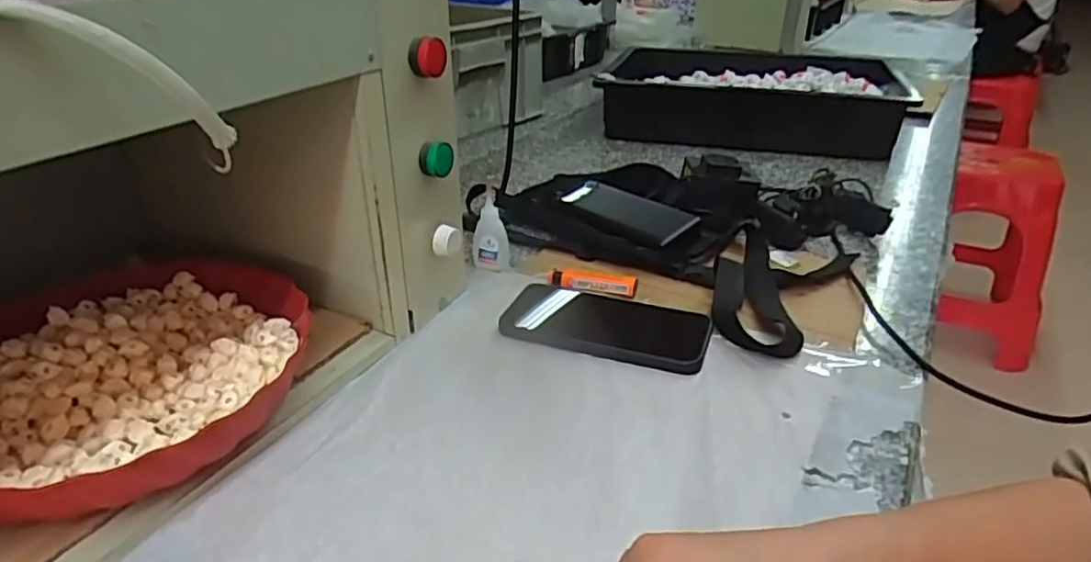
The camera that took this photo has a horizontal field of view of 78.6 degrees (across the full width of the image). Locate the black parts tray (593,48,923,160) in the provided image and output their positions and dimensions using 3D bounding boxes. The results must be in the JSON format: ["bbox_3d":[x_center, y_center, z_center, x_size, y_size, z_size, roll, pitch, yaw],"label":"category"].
[{"bbox_3d":[0.317,-0.294,1.052,0.423,0.077,0.273,7,30,11],"label":"black parts tray"}]

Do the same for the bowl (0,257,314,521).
[{"bbox_3d":[-0.285,0.065,0.451,0.247,0.056,0.231,0,29,0],"label":"bowl"}]

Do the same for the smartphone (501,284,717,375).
[{"bbox_3d":[0.052,0.033,0.546,0.160,0.015,0.087,10,31,17],"label":"smartphone"}]

